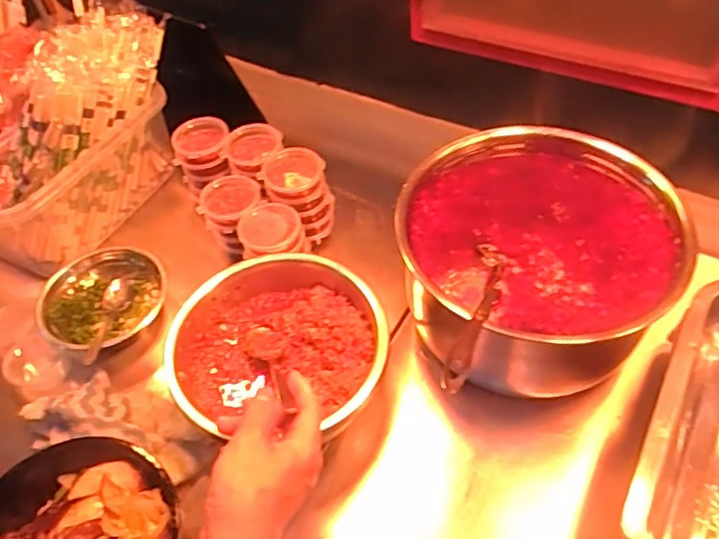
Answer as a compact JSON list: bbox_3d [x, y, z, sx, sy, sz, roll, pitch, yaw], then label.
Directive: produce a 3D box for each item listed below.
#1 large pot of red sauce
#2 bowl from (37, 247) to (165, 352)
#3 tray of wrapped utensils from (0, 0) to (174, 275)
[{"bbox_3d":[0.164,-0.022,0.565,0.237,0.136,0.256,-3,52,4],"label":"large pot of red sauce"},{"bbox_3d":[-0.271,0.032,0.645,0.121,0.048,0.128,-3,52,4],"label":"bowl"},{"bbox_3d":[-0.454,-0.212,0.729,0.390,0.227,0.291,20,57,20],"label":"tray of wrapped utensils"}]

